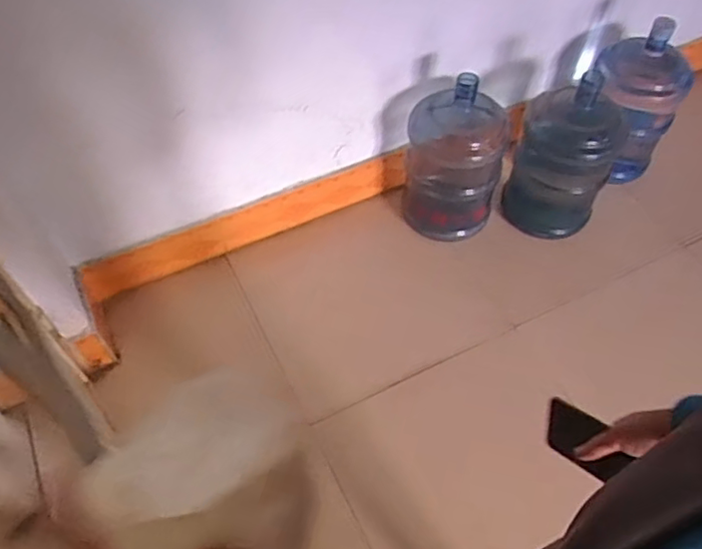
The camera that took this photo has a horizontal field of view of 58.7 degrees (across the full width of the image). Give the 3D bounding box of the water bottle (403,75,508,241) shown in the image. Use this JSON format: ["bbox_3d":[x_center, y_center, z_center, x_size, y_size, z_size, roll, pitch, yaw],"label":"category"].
[{"bbox_3d":[0.287,-0.334,1.737,0.264,0.454,0.237,4,56,3],"label":"water bottle"}]

